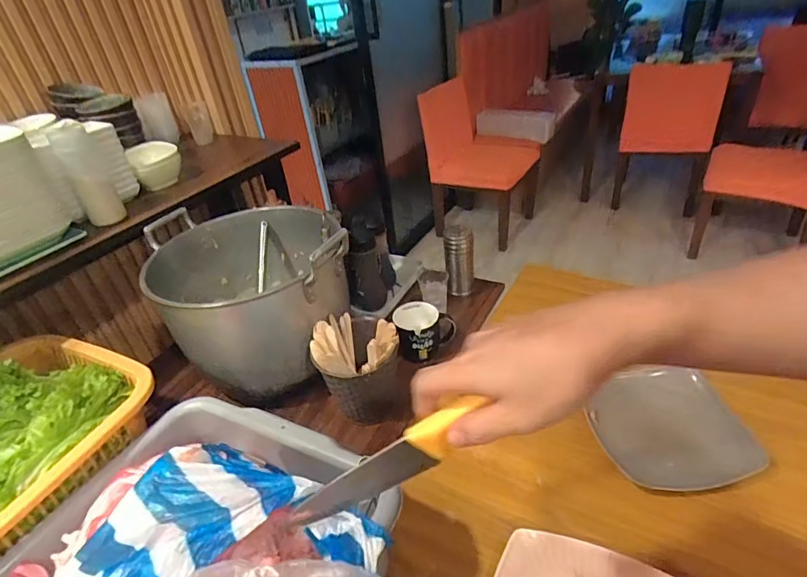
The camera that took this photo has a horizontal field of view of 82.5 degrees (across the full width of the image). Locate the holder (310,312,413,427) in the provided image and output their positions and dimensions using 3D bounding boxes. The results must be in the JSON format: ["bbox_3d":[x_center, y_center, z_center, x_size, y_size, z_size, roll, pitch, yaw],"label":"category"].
[{"bbox_3d":[-0.065,0.142,0.773,0.143,0.180,0.123,-12,35,-6],"label":"holder"}]

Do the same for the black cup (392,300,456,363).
[{"bbox_3d":[0.041,0.084,0.876,0.114,0.093,0.083,-6,35,3],"label":"black cup"}]

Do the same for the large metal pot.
[{"bbox_3d":[-0.275,-0.004,0.837,0.316,0.227,0.342,-5,35,4],"label":"large metal pot"}]

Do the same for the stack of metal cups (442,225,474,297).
[{"bbox_3d":[0.123,-0.060,1.012,0.062,0.149,0.052,-3,35,7],"label":"stack of metal cups"}]

